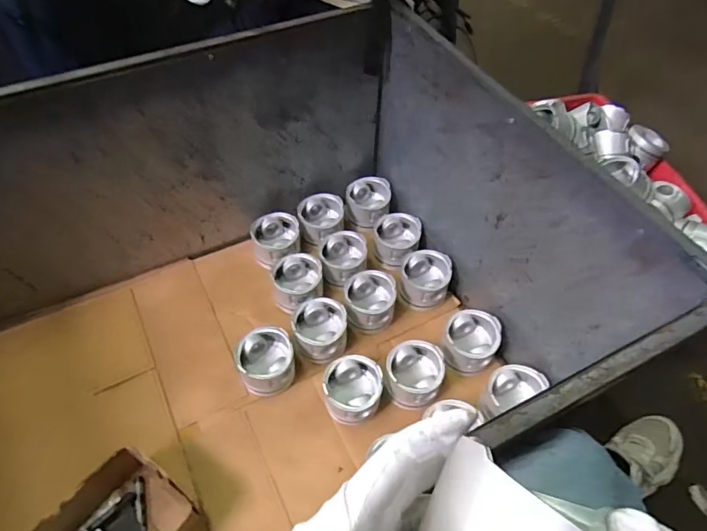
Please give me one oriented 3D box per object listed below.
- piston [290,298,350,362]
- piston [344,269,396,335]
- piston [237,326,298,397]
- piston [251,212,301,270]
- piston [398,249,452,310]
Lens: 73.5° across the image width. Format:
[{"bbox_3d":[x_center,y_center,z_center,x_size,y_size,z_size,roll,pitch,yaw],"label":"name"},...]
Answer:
[{"bbox_3d":[-0.064,0.128,0.930,0.105,0.079,0.106,3,53,1],"label":"piston"},{"bbox_3d":[0.033,0.077,0.969,0.101,0.088,0.114,6,53,3],"label":"piston"},{"bbox_3d":[-0.162,0.182,0.886,0.097,0.091,0.098,1,53,-1],"label":"piston"},{"bbox_3d":[-0.171,-0.057,1.058,0.102,0.079,0.107,1,53,-1],"label":"piston"},{"bbox_3d":[0.149,0.033,0.996,0.102,0.078,0.109,14,54,9],"label":"piston"}]

